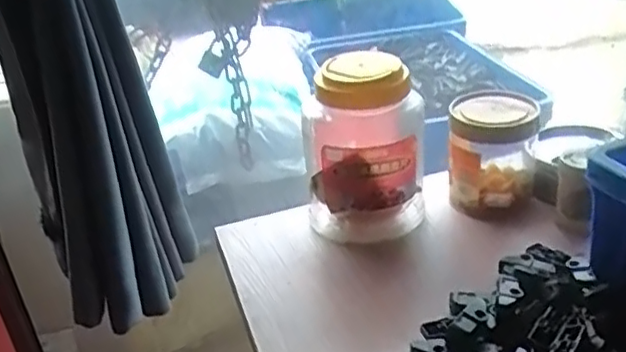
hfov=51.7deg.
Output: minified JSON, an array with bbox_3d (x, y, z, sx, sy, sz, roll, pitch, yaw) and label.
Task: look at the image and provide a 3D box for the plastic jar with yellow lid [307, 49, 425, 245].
[{"bbox_3d":[0.050,-0.021,0.613,0.110,0.181,0.095,-5,29,3],"label":"plastic jar with yellow lid"}]

